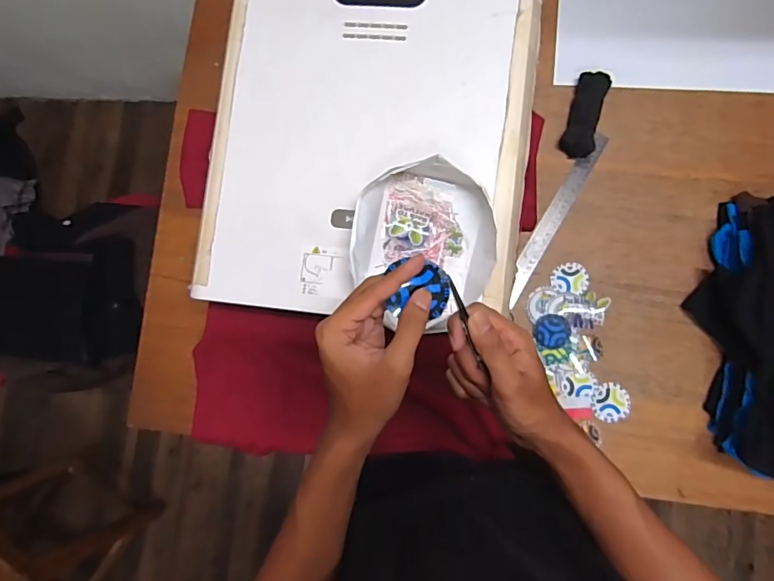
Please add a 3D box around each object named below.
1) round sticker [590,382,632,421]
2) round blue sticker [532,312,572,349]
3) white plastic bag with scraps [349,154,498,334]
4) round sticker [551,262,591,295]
[{"bbox_3d":[0.326,0.164,0.693,0.053,0.004,0.055,-1,85,7],"label":"round sticker"},{"bbox_3d":[0.246,0.061,0.709,0.053,0.004,0.052,-1,85,7],"label":"round blue sticker"},{"bbox_3d":[0.043,-0.053,0.553,0.159,0.046,0.186,2,84,5],"label":"white plastic bag with scraps"},{"bbox_3d":[0.277,-0.019,0.717,0.054,0.004,0.047,3,85,7],"label":"round sticker"}]

